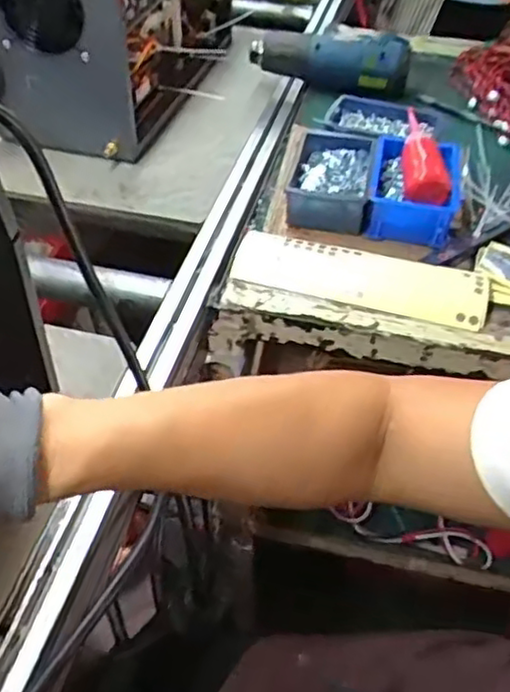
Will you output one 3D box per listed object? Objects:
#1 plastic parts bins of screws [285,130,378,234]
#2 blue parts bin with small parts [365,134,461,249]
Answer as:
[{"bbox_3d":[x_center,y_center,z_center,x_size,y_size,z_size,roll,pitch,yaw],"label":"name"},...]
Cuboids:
[{"bbox_3d":[0.090,-0.202,0.826,0.094,0.044,0.161,9,45,7],"label":"plastic parts bins of screws"},{"bbox_3d":[0.192,-0.192,0.819,0.105,0.049,0.169,11,45,9],"label":"blue parts bin with small parts"}]

